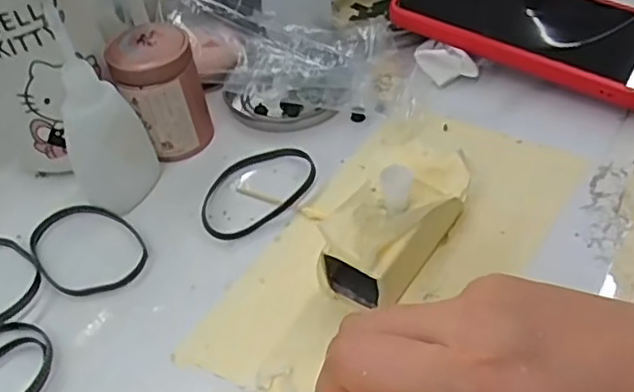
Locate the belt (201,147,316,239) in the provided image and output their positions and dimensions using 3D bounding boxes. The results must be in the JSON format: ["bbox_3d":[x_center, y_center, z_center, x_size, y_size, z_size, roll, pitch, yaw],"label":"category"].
[{"bbox_3d":[-0.033,-0.005,0.348,0.071,0.005,0.046,-32,50,-22],"label":"belt"}]

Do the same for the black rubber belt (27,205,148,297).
[{"bbox_3d":[-0.117,0.026,0.328,0.064,0.005,0.049,31,57,31],"label":"black rubber belt"}]

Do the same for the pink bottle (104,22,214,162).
[{"bbox_3d":[-0.086,-0.057,0.362,0.044,0.066,0.039,-22,47,-14],"label":"pink bottle"}]

